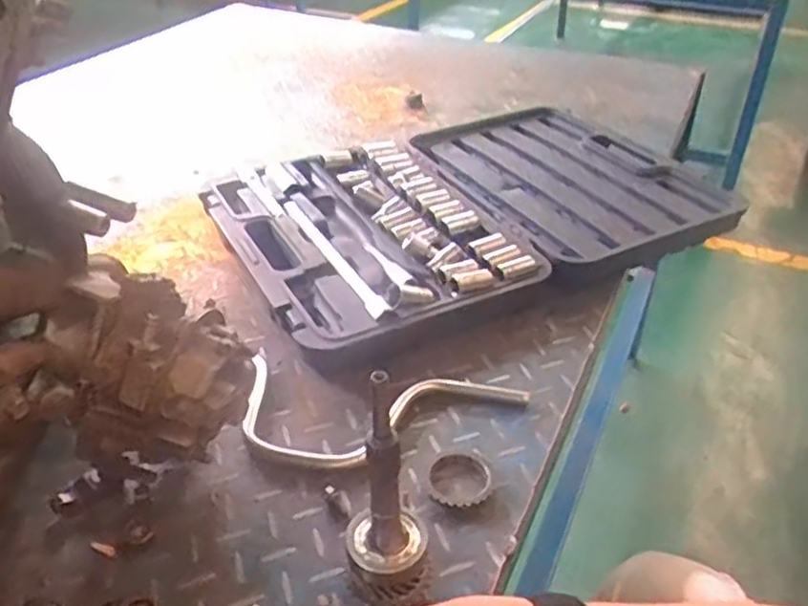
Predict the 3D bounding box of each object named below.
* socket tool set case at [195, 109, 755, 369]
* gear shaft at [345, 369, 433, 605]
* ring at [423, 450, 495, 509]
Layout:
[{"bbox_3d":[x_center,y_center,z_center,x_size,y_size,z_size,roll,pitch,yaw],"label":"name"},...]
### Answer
[{"bbox_3d":[0.085,-0.124,0.866,0.576,0.049,0.400,-16,37,-21],"label":"socket tool set case"},{"bbox_3d":[-0.010,0.121,0.423,0.051,0.154,0.044,-4,34,-5],"label":"gear shaft"},{"bbox_3d":[0.041,0.132,0.535,0.051,0.007,0.054,0,34,0],"label":"ring"}]

